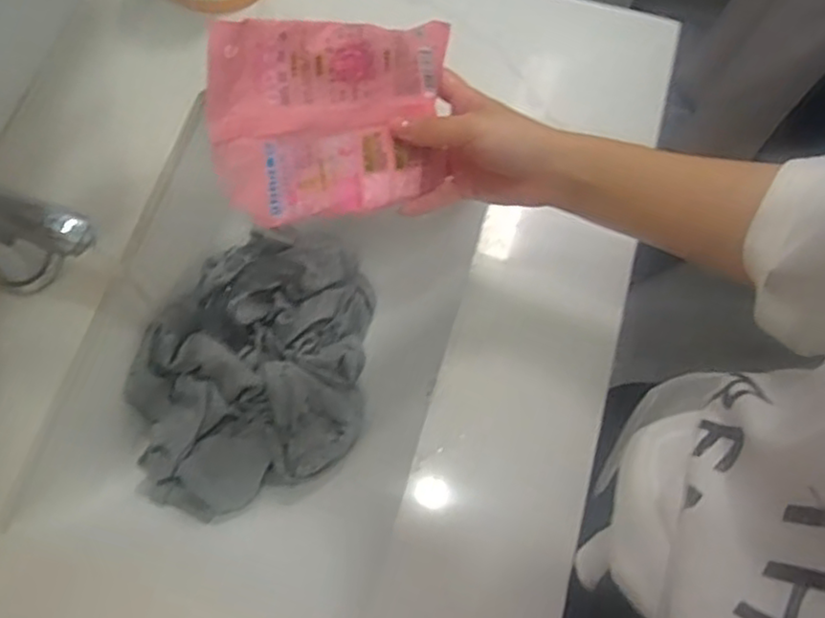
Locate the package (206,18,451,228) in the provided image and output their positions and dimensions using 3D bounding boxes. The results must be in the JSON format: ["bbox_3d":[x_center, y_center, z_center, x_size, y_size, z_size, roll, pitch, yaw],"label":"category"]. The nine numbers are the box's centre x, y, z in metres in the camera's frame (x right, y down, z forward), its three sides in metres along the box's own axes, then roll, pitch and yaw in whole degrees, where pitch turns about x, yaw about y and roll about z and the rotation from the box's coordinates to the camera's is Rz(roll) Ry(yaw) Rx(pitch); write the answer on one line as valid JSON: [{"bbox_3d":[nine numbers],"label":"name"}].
[{"bbox_3d":[-0.046,-0.118,0.427,0.157,0.112,0.023,-10,24,-24],"label":"package"}]

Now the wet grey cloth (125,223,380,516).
[{"bbox_3d":[-0.147,0.049,0.636,0.206,0.056,0.273,1,69,1],"label":"wet grey cloth"}]

